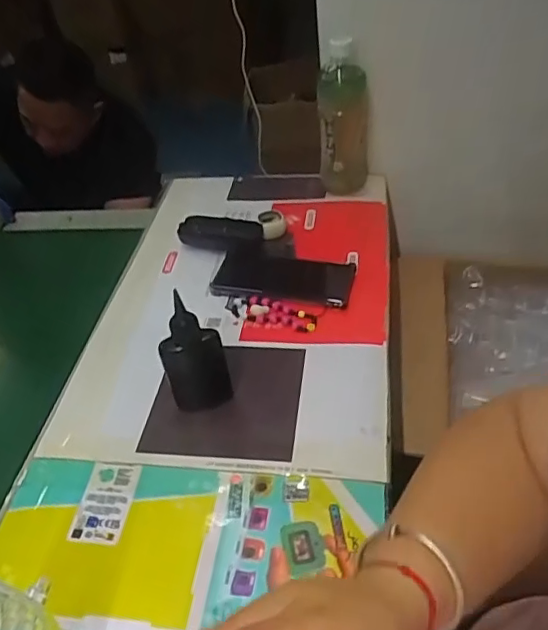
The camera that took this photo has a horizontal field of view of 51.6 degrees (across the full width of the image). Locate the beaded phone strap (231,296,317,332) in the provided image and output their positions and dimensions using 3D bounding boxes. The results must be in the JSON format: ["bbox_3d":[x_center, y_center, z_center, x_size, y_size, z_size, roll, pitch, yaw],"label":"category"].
[{"bbox_3d":[-0.001,-0.002,0.643,0.100,0.011,0.035,12,46,20],"label":"beaded phone strap"}]

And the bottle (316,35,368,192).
[{"bbox_3d":[0.094,-0.262,0.773,0.064,0.204,0.062,3,43,11],"label":"bottle"}]

